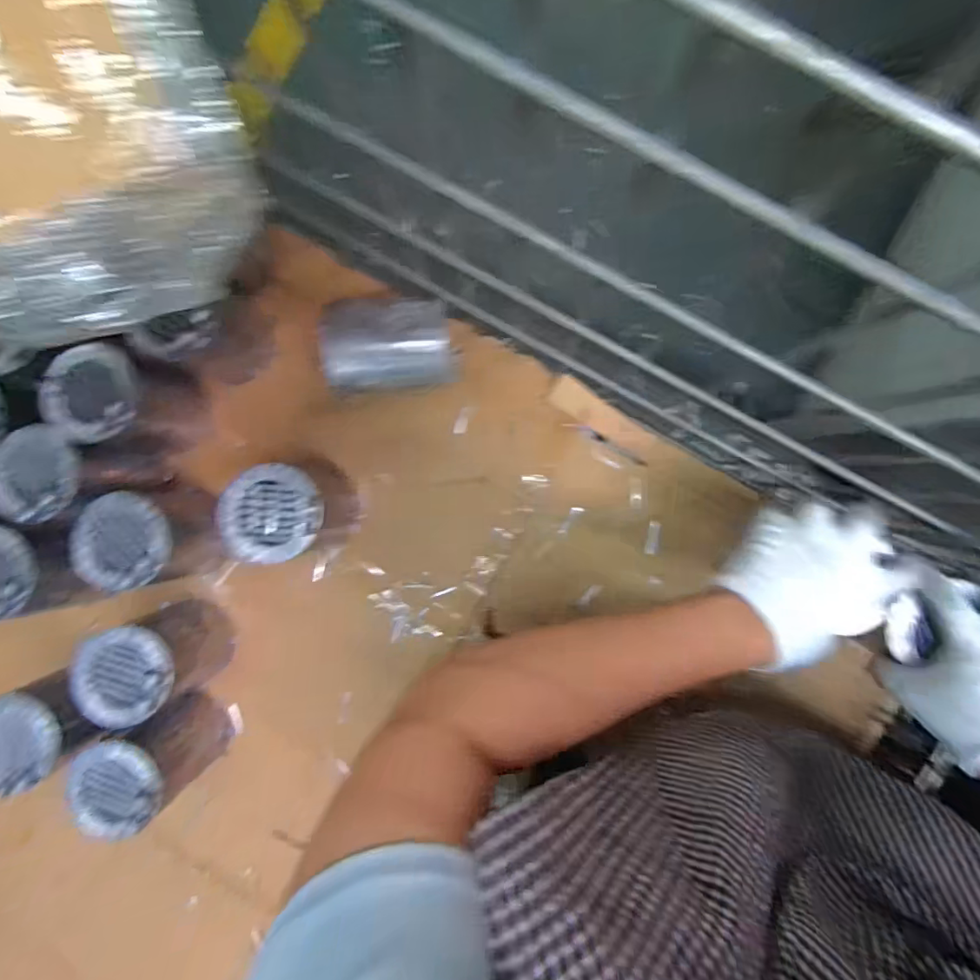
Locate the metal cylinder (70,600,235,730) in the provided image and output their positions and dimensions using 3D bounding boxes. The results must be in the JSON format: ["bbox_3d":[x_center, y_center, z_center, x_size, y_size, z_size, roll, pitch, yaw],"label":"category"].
[{"bbox_3d":[-0.318,0.162,0.504,0.079,0.126,0.081,0,93,3],"label":"metal cylinder"}]

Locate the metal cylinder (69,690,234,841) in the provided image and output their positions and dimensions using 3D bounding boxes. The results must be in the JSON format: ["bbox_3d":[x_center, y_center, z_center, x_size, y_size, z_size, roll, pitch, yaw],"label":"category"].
[{"bbox_3d":[-0.323,0.259,0.498,0.077,0.116,0.079,0,93,3],"label":"metal cylinder"}]

